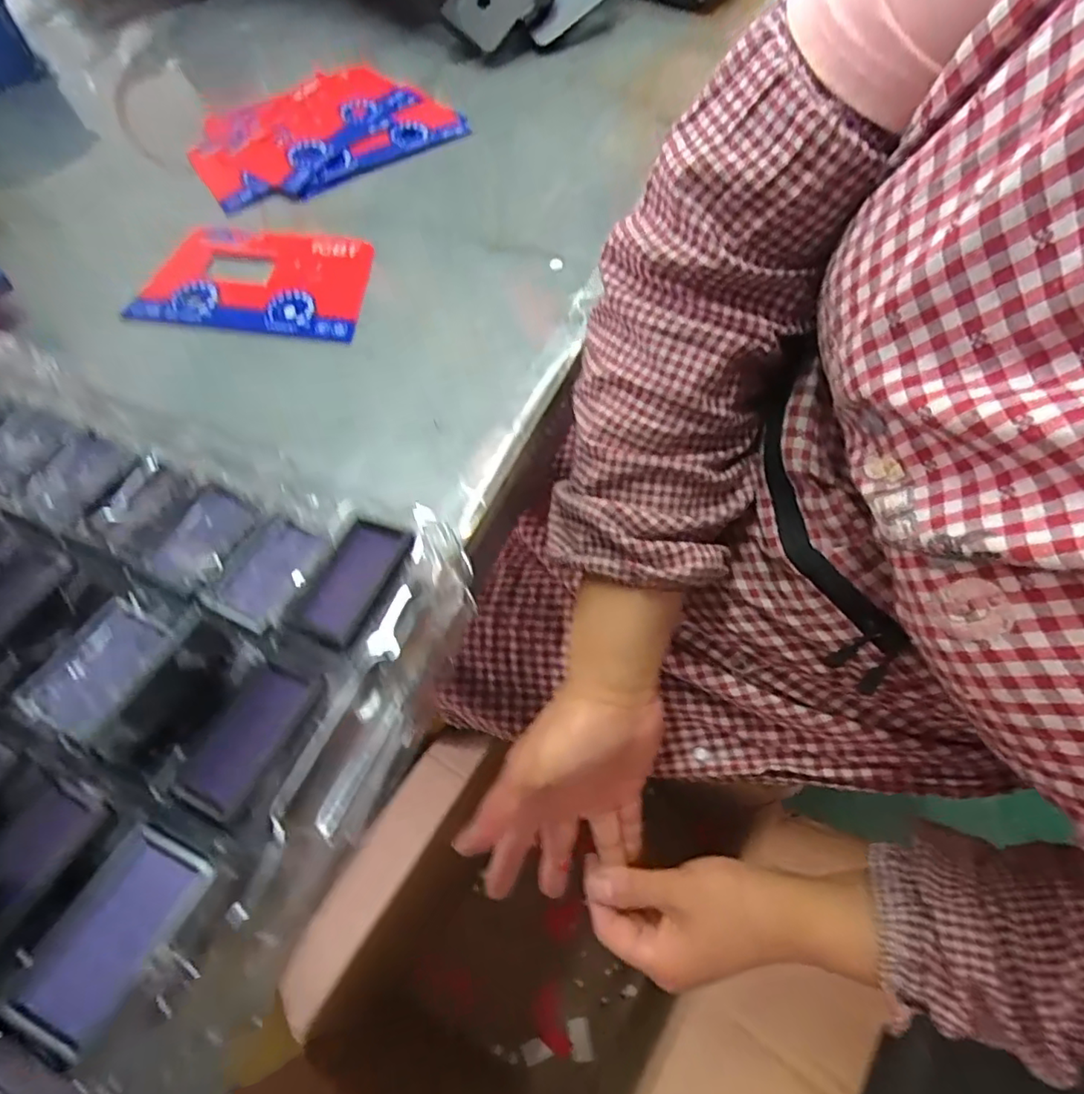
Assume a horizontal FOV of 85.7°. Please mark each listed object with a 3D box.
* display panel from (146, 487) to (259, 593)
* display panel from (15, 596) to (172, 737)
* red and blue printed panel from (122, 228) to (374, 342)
[{"bbox_3d":[-0.128,-0.004,0.219,0.027,0.006,0.040,22,66,11],"label":"display panel"},{"bbox_3d":[-0.154,0.042,0.202,0.024,0.004,0.042,41,53,-14],"label":"display panel"},{"bbox_3d":[-0.177,-0.168,0.368,0.141,0.010,0.087,8,64,5],"label":"red and blue printed panel"}]

